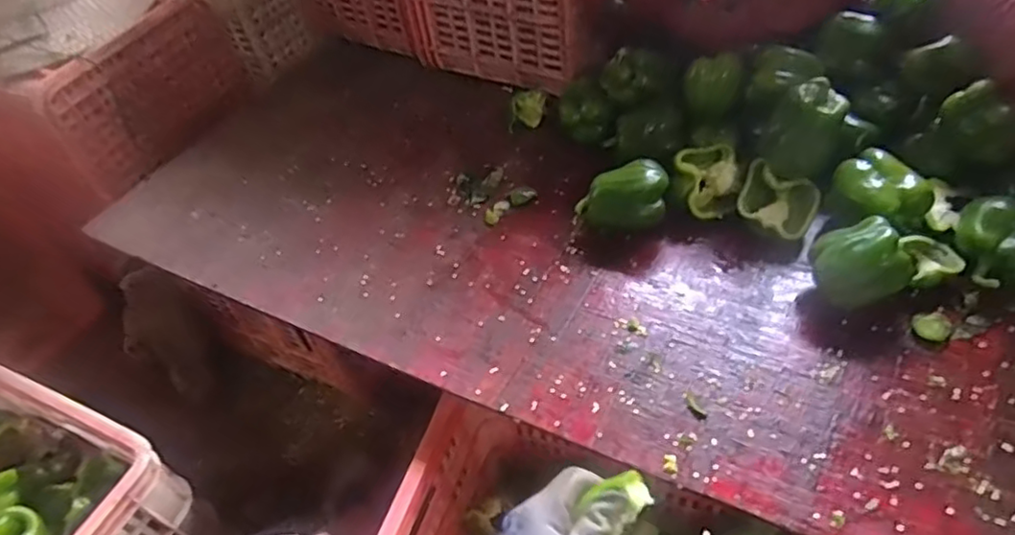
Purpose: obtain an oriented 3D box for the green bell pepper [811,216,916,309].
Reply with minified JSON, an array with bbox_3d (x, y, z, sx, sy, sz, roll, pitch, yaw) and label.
[{"bbox_3d":[0.344,0.000,0.616,0.087,0.076,0.069,-8,48,1],"label":"green bell pepper"}]

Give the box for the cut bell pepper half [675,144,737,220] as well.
[{"bbox_3d":[0.230,-0.106,0.723,0.073,0.053,0.090,8,50,16],"label":"cut bell pepper half"}]

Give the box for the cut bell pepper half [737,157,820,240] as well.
[{"bbox_3d":[0.298,-0.072,0.688,0.076,0.039,0.079,17,51,22],"label":"cut bell pepper half"}]

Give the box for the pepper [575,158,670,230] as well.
[{"bbox_3d":[0.131,-0.074,0.716,0.101,0.069,0.065,-11,48,-1],"label":"pepper"}]

